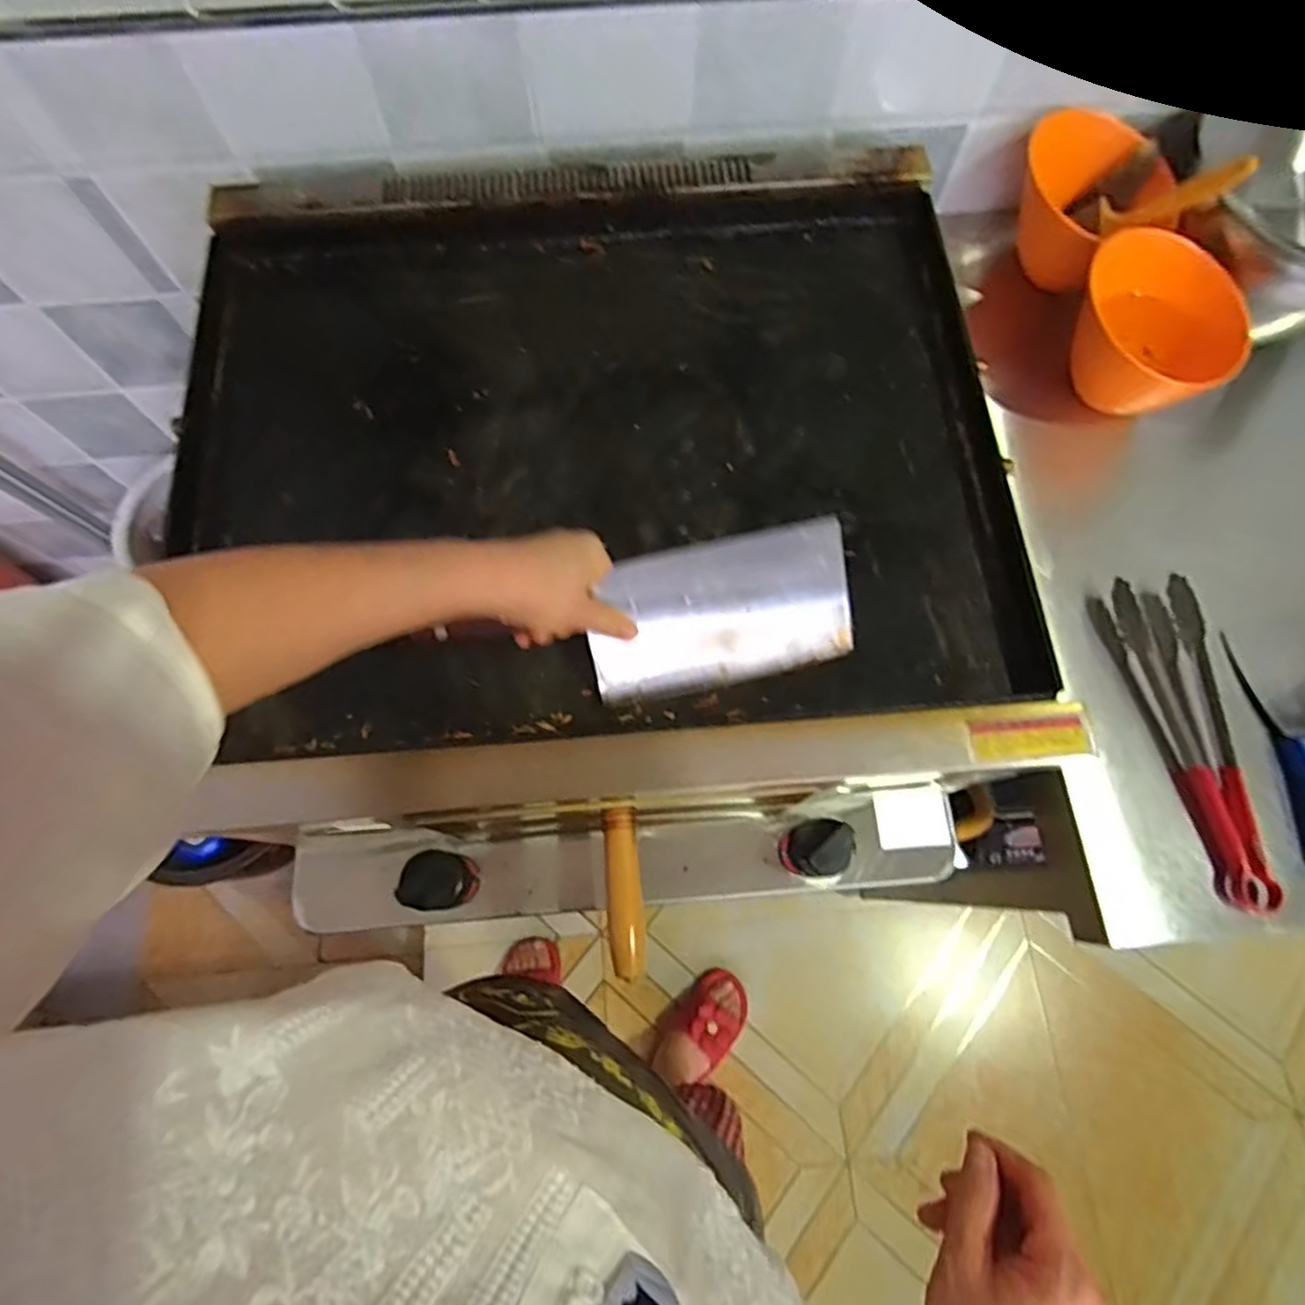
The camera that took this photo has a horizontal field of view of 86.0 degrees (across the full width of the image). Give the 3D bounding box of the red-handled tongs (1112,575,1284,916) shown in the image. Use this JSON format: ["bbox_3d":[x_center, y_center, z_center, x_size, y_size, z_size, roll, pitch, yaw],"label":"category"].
[{"bbox_3d":[0.480,0.073,0.616,0.061,0.029,0.286,-5,72,-2],"label":"red-handled tongs"}]

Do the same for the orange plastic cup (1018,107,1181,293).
[{"bbox_3d":[0.443,-0.460,0.716,0.148,0.105,0.152,19,73,6],"label":"orange plastic cup"}]

